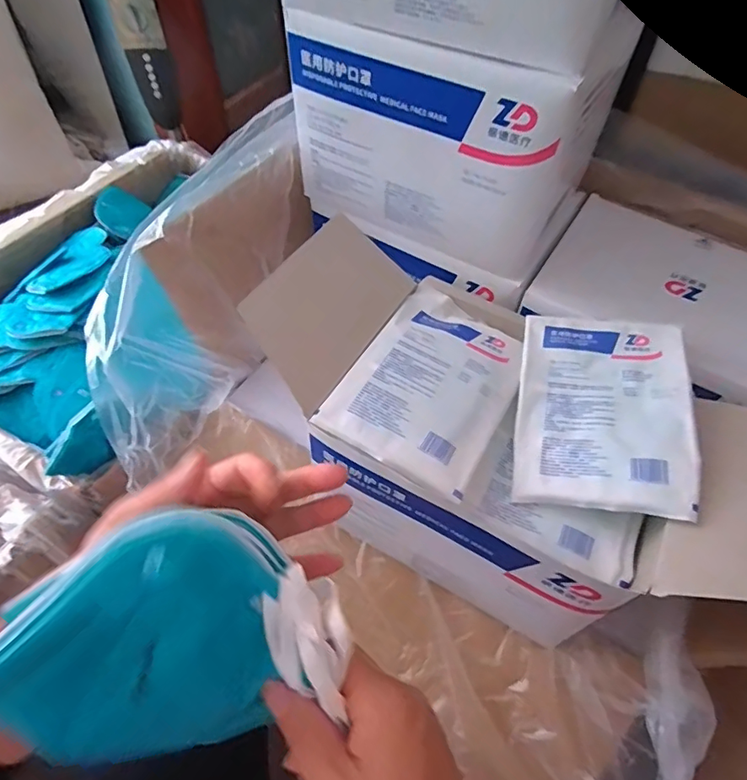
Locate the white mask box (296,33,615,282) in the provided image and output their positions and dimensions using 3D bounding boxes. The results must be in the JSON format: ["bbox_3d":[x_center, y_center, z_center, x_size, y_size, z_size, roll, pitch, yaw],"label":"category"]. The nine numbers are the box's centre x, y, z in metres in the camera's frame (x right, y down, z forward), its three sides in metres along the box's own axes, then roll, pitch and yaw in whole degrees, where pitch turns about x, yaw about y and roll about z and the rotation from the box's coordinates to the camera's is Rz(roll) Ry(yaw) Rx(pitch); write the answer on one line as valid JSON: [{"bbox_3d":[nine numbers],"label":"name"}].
[{"bbox_3d":[0.084,-0.268,0.506,0.262,0.183,0.183,28,59,17],"label":"white mask box"}]

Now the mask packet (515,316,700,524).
[{"bbox_3d":[0.183,0.011,0.401,0.123,0.015,0.176,3,56,22],"label":"mask packet"}]

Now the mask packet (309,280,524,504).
[{"bbox_3d":[0.051,-0.011,0.417,0.123,0.018,0.182,26,58,15],"label":"mask packet"}]

